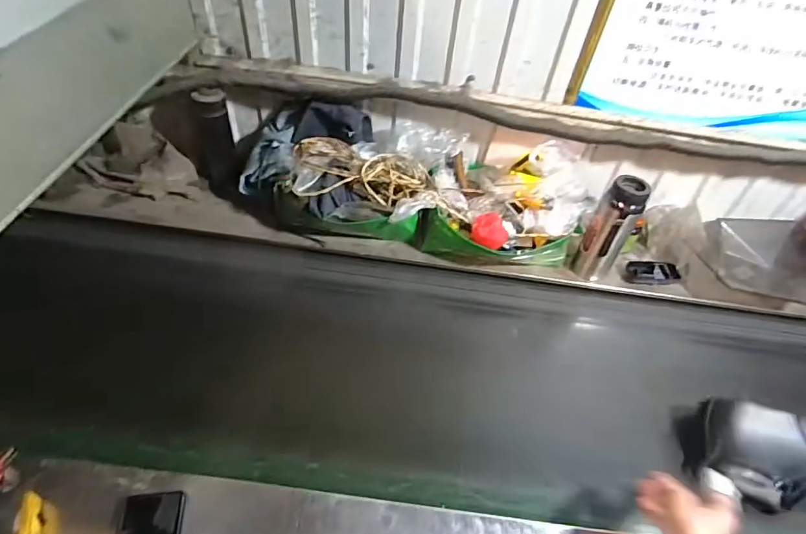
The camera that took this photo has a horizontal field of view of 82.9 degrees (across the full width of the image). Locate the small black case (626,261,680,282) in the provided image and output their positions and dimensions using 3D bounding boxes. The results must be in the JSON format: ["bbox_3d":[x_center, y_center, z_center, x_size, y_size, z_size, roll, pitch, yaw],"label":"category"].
[{"bbox_3d":[0.519,0.009,0.946,0.103,0.026,0.040,1,49,-5],"label":"small black case"}]

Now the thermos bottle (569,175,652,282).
[{"bbox_3d":[0.399,-0.069,0.889,0.076,0.213,0.059,30,52,19],"label":"thermos bottle"}]

